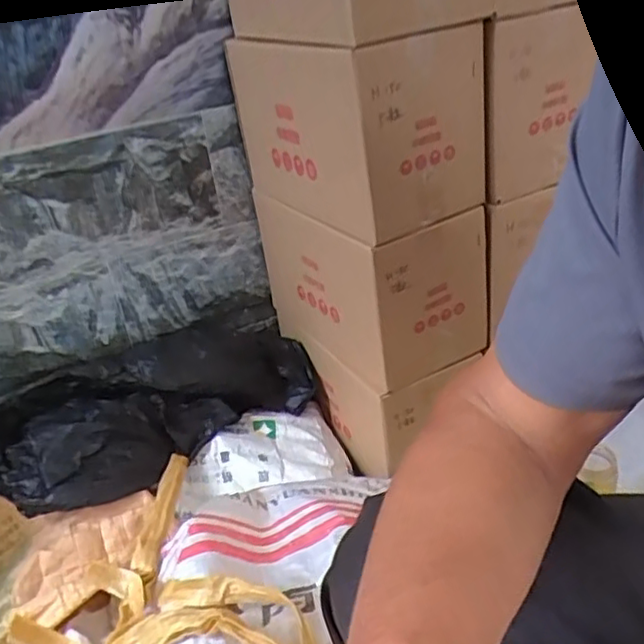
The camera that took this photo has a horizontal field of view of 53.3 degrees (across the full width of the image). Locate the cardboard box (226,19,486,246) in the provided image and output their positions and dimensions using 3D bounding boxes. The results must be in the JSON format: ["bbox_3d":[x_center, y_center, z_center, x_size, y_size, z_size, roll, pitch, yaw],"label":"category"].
[{"bbox_3d":[0.036,-0.325,1.048,0.240,0.271,0.522,-18,30,-19],"label":"cardboard box"}]

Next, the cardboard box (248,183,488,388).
[{"bbox_3d":[0.065,-0.091,1.111,0.223,0.236,0.387,-21,31,-24],"label":"cardboard box"}]

